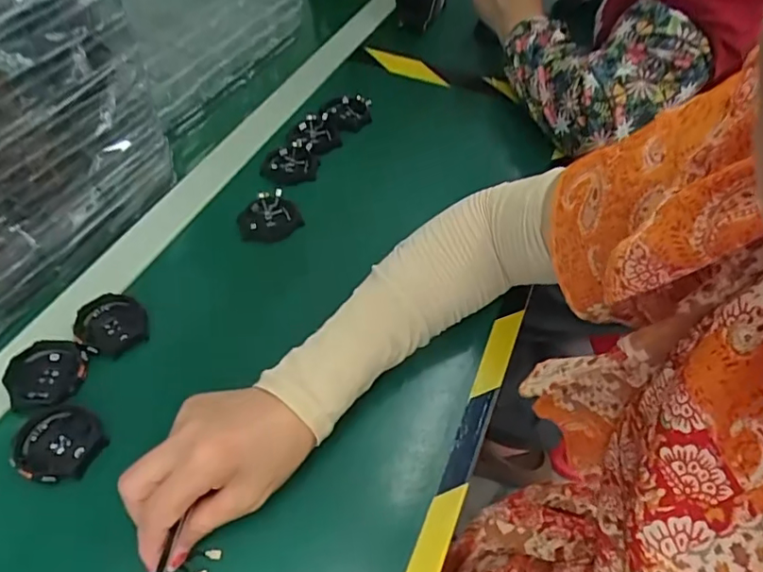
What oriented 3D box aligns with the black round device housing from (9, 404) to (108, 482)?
[{"bbox_3d":[-0.206,0.100,0.346,0.053,0.006,0.047,1,49,-1],"label":"black round device housing"}]

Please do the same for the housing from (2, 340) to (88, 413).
[{"bbox_3d":[-0.230,0.062,0.375,0.049,0.011,0.052,1,49,-1],"label":"housing"}]

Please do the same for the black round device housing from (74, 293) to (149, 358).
[{"bbox_3d":[-0.201,0.030,0.406,0.054,0.013,0.044,28,54,20],"label":"black round device housing"}]

